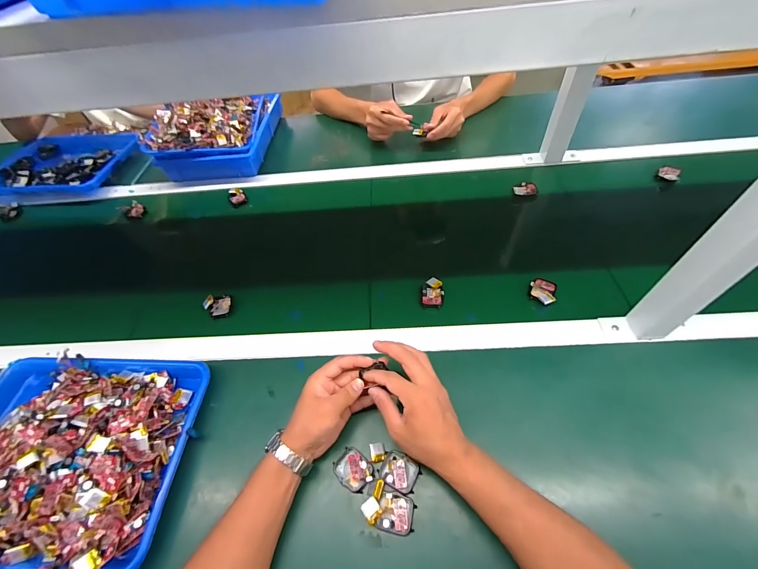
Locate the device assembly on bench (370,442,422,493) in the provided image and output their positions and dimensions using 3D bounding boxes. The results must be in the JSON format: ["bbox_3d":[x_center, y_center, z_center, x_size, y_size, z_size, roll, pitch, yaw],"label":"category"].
[{"bbox_3d":[0.016,0.226,0.418,0.069,0.009,0.037,28,61,24],"label":"device assembly on bench"}]

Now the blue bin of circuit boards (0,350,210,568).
[{"bbox_3d":[-0.421,0.212,0.437,0.336,0.069,0.253,0,54,6],"label":"blue bin of circuit boards"}]

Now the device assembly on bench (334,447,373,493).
[{"bbox_3d":[-0.032,0.231,0.418,0.048,0.016,0.037,34,64,27],"label":"device assembly on bench"}]

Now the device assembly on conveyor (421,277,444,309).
[{"bbox_3d":[0.090,0.013,0.565,0.036,0.015,0.052,8,55,11],"label":"device assembly on conveyor"}]

